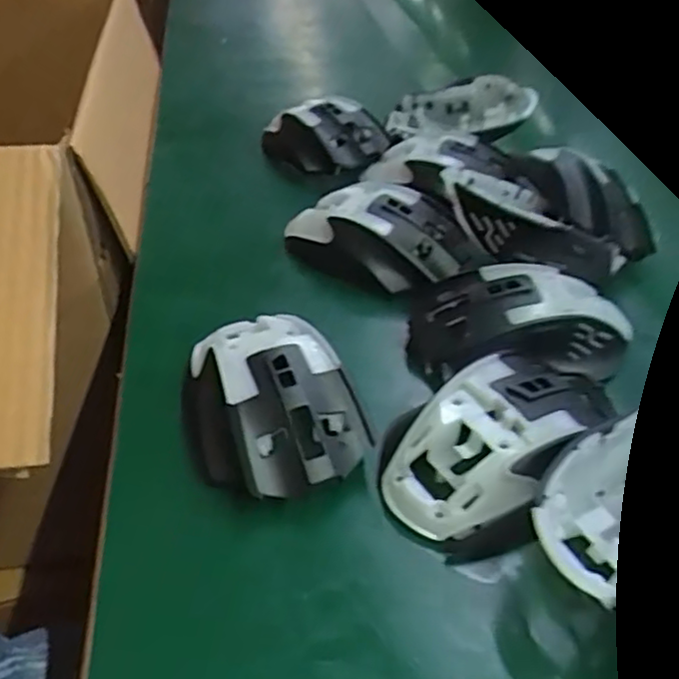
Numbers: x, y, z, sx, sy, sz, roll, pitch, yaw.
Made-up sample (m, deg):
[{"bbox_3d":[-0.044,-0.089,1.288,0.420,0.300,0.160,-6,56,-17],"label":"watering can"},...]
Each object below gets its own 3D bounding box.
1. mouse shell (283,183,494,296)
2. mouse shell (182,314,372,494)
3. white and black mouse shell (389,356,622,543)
[{"bbox_3d":[0.026,-0.063,0.410,0.118,0.044,0.066,27,45,25],"label":"mouse shell"},{"bbox_3d":[-0.032,0.026,0.302,0.073,0.035,0.099,-18,45,-24],"label":"mouse shell"},{"bbox_3d":[0.070,0.041,0.288,0.109,0.040,0.057,-26,49,-30],"label":"white and black mouse shell"}]

